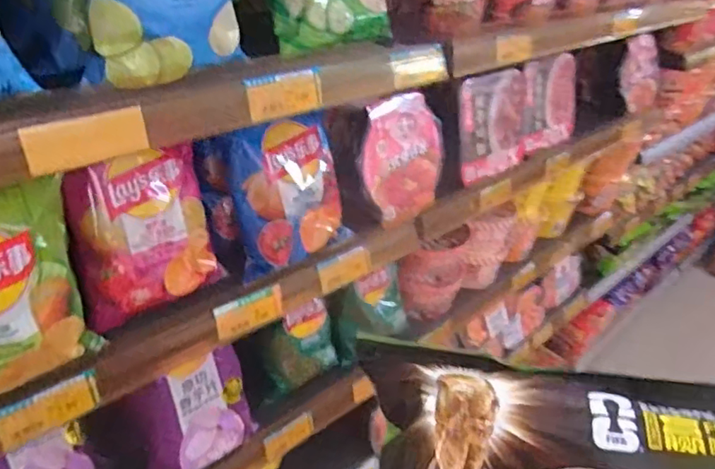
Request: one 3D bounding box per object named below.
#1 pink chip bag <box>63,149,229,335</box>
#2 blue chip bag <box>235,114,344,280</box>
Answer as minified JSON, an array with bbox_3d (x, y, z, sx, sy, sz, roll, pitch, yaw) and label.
[{"bbox_3d":[-0.226,-0.004,0.608,0.129,0.171,0.058,-10,12,-40],"label":"pink chip bag"},{"bbox_3d":[-0.090,-0.053,0.687,0.130,0.167,0.055,-19,18,-29],"label":"blue chip bag"}]

